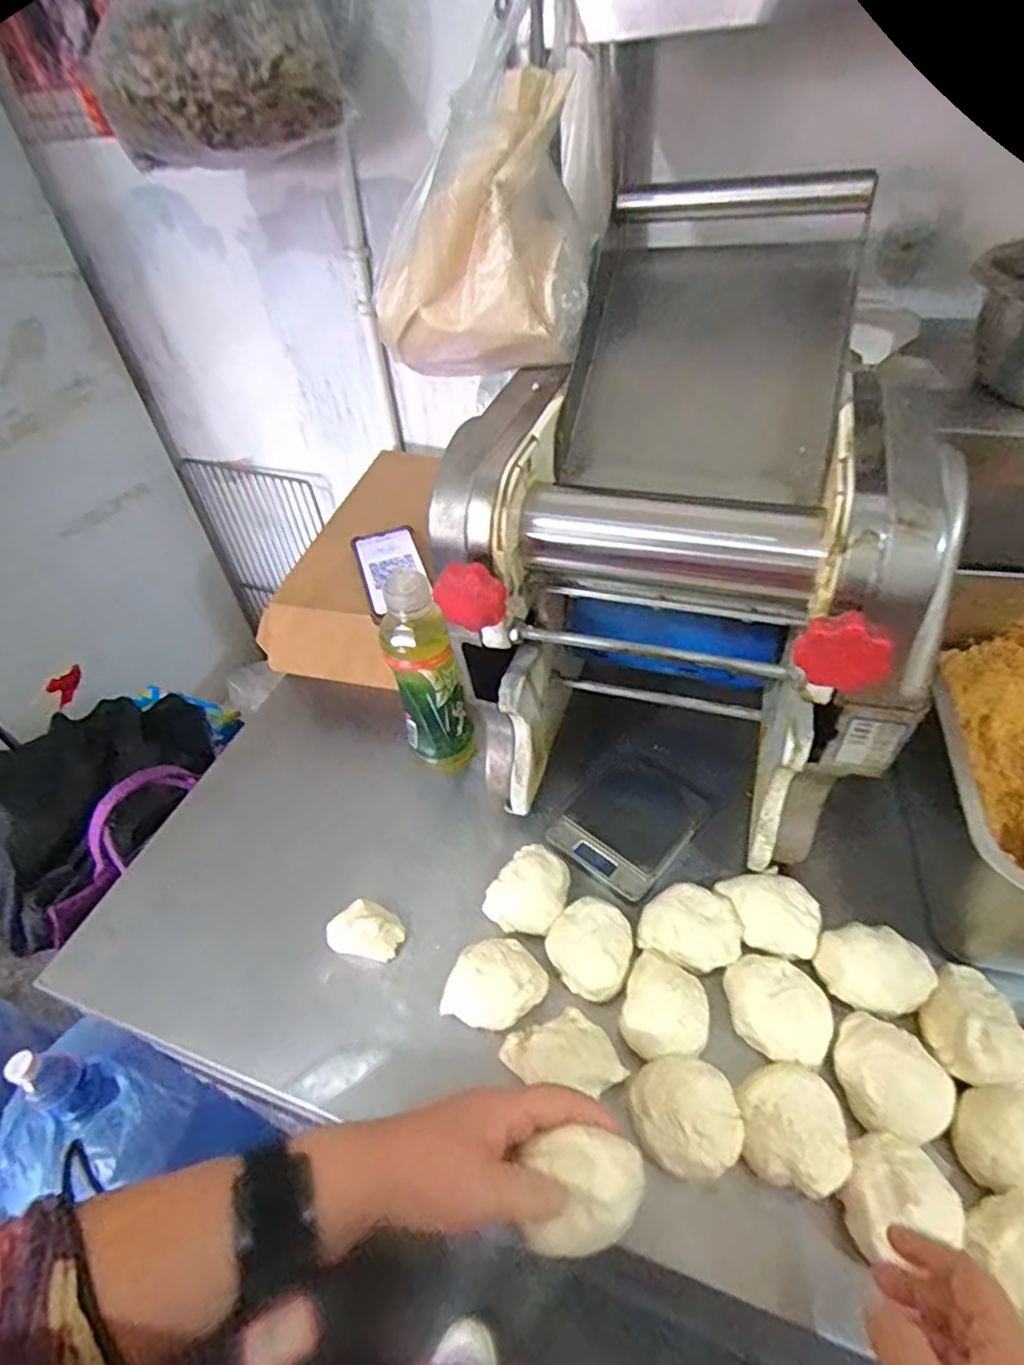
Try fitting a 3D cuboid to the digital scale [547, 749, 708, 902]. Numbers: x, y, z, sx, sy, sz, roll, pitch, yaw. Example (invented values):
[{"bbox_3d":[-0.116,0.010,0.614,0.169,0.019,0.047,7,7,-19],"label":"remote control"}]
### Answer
[{"bbox_3d":[0.114,0.127,0.623,0.103,0.023,0.128,30,56,31],"label":"digital scale"}]

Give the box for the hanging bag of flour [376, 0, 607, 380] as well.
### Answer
[{"bbox_3d":[-0.023,-0.329,0.466,0.166,0.198,0.127,-7,45,0],"label":"hanging bag of flour"}]

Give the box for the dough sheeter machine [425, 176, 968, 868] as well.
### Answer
[{"bbox_3d":[0.140,-0.108,0.516,0.294,0.384,0.344,10,47,16],"label":"dough sheeter machine"}]

